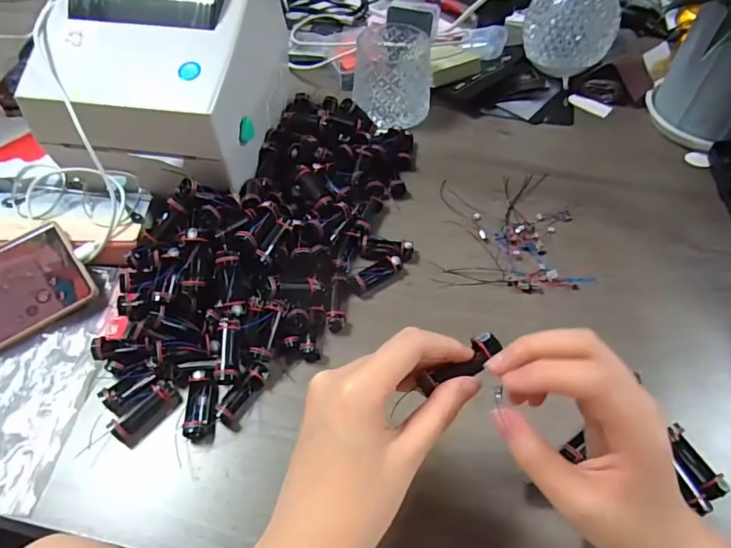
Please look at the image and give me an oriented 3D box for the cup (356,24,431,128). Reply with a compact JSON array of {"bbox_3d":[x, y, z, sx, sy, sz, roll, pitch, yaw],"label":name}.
[{"bbox_3d":[0.032,-0.220,0.555,0.084,0.077,0.093,6,54,3],"label":"cup"}]

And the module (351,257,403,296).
[{"bbox_3d":[0.010,0.000,0.430,0.047,0.015,0.015,-29,59,-21],"label":"module"}]

